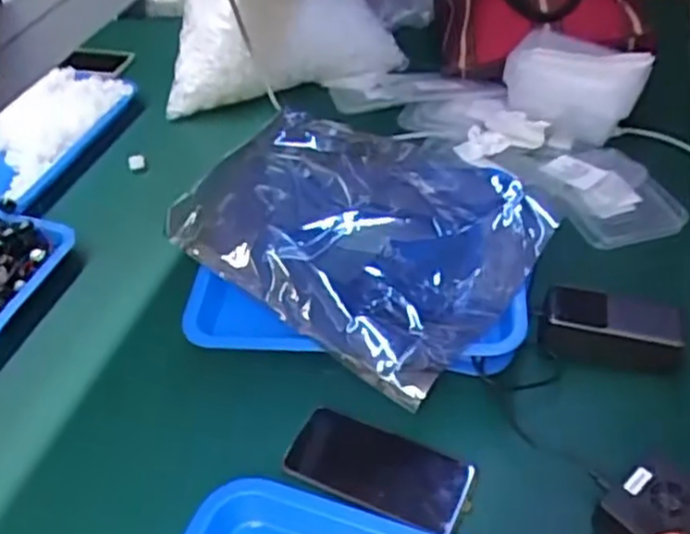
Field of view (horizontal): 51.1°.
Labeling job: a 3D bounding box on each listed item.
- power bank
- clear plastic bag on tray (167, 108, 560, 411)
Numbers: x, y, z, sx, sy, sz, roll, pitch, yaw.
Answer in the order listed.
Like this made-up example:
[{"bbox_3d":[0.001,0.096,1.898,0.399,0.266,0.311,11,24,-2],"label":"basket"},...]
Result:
[{"bbox_3d":[0.250,0.059,0.680,0.127,0.047,0.060,8,45,13],"label":"power bank"},{"bbox_3d":[0.013,-0.049,0.720,0.329,0.069,0.251,29,53,30],"label":"clear plastic bag on tray"}]

